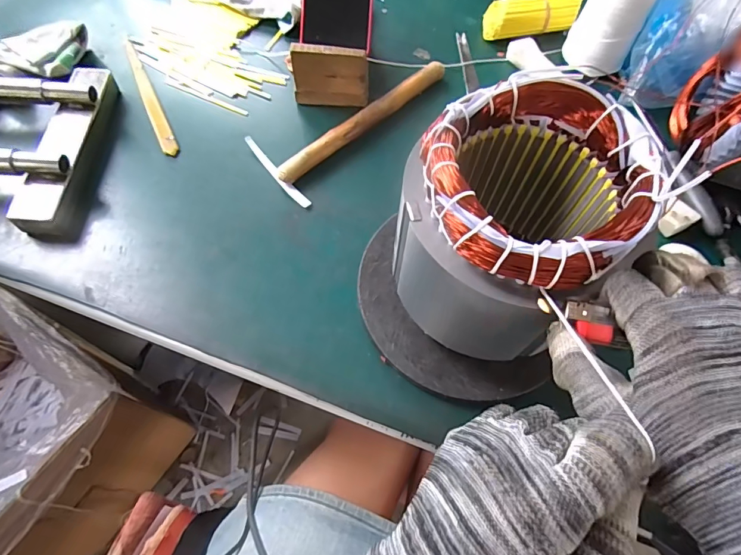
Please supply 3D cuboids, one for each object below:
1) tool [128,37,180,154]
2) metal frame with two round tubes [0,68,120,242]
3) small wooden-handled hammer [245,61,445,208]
[{"bbox_3d":[-0.258,-0.211,0.497,0.016,0.006,0.197,-25,67,-12],"label":"tool"},{"bbox_3d":[-0.387,-0.138,0.432,0.202,0.056,0.208,-2,64,-2],"label":"metal frame with two round tubes"},{"bbox_3d":[-0.016,-0.185,0.482,0.098,0.019,0.247,42,70,18],"label":"small wooden-handled hammer"}]

